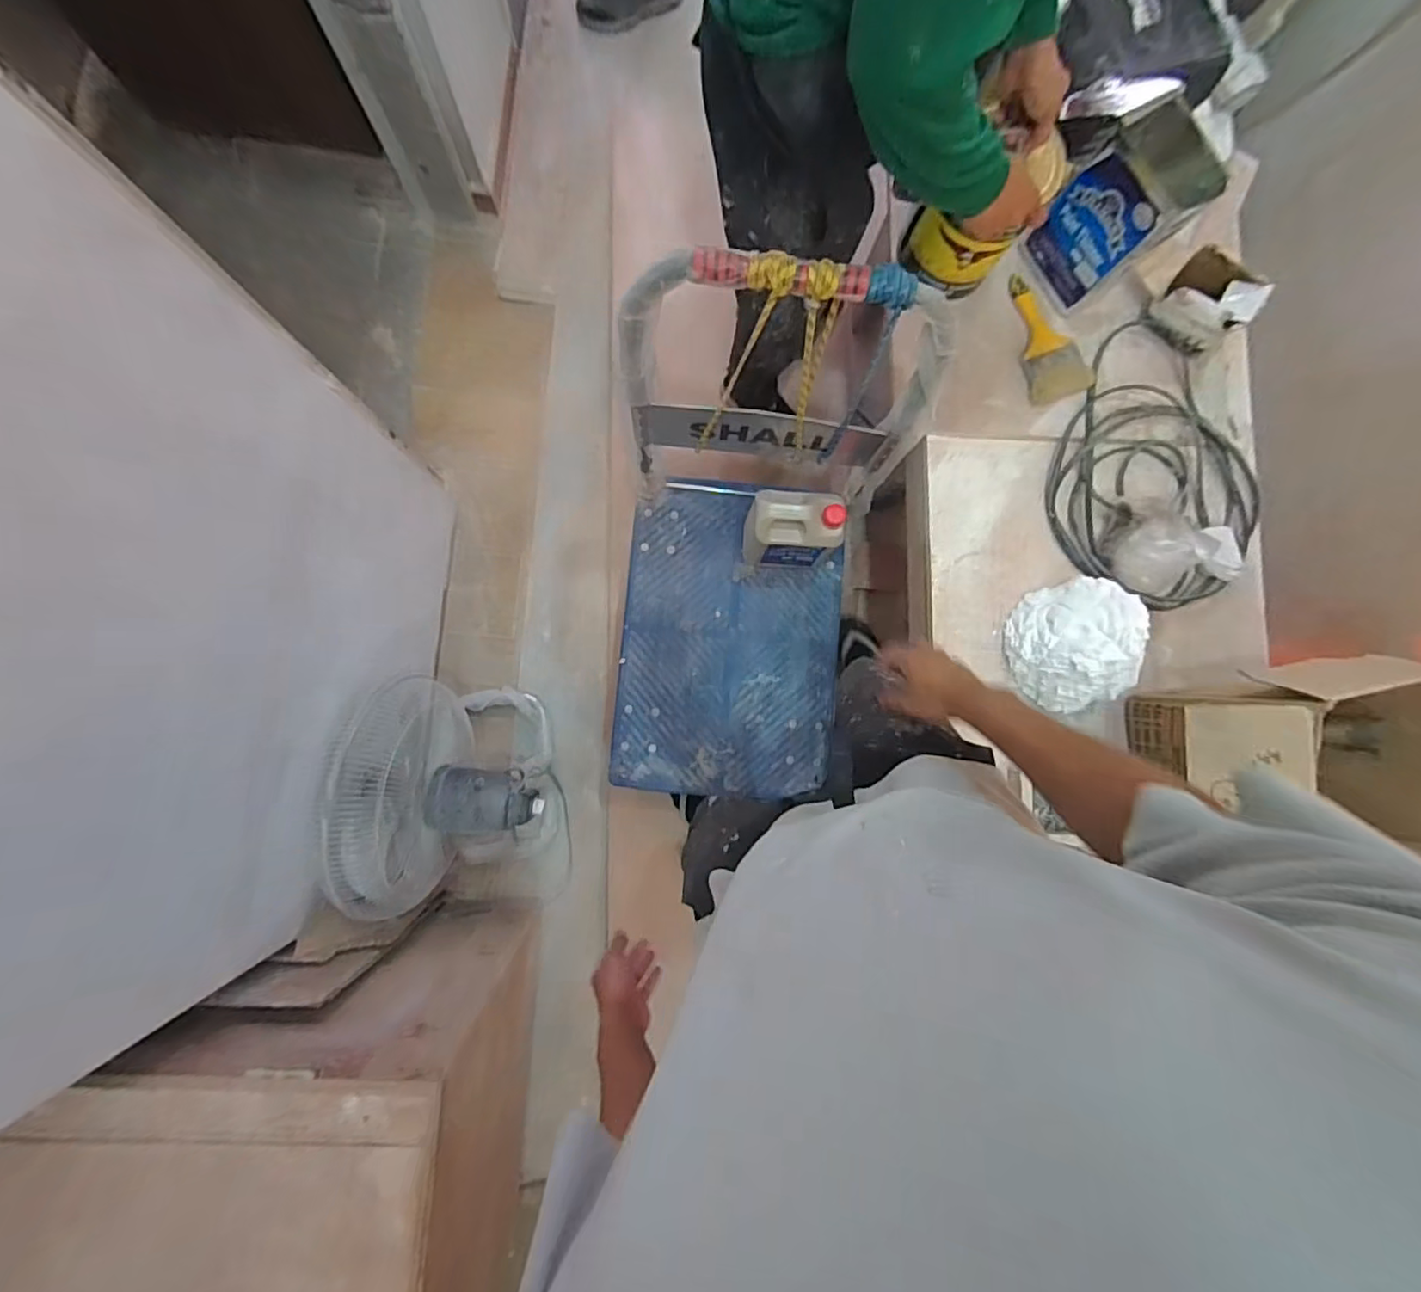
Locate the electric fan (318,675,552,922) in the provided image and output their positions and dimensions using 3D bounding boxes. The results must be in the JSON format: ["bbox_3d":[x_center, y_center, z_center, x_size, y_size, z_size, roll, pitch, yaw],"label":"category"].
[{"bbox_3d":[-0.482,0.279,1.243,0.291,0.528,0.403,4,85,-3],"label":"electric fan"}]

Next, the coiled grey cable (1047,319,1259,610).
[{"bbox_3d":[0.787,-0.316,1.084,0.377,0.071,0.494,-19,87,-4],"label":"coiled grey cable"}]

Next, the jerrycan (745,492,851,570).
[{"bbox_3d":[0.177,-0.239,1.310,0.200,0.249,0.109,6,85,-3],"label":"jerrycan"}]

